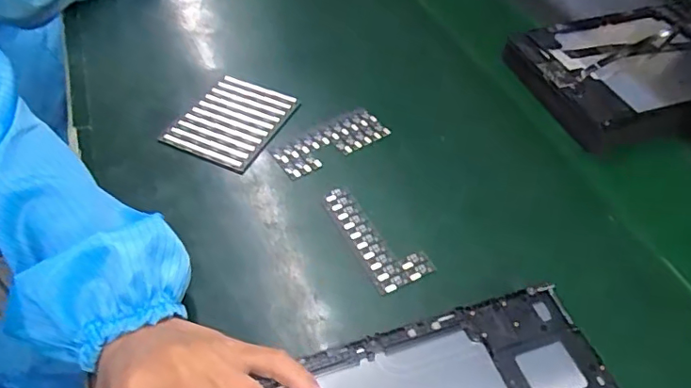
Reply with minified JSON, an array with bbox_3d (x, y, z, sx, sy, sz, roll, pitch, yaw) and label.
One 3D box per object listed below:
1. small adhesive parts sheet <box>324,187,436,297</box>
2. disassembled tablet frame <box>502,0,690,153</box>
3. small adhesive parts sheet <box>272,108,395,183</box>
[{"bbox_3d":[0.022,0.028,0.394,0.040,0.004,0.099,-21,52,-16],"label":"small adhesive parts sheet"},{"bbox_3d":[0.295,-0.126,0.518,0.241,0.028,0.168,-14,51,-14],"label":"disassembled tablet frame"},{"bbox_3d":[-0.012,-0.044,0.461,0.099,0.006,0.037,-28,54,-21],"label":"small adhesive parts sheet"}]

